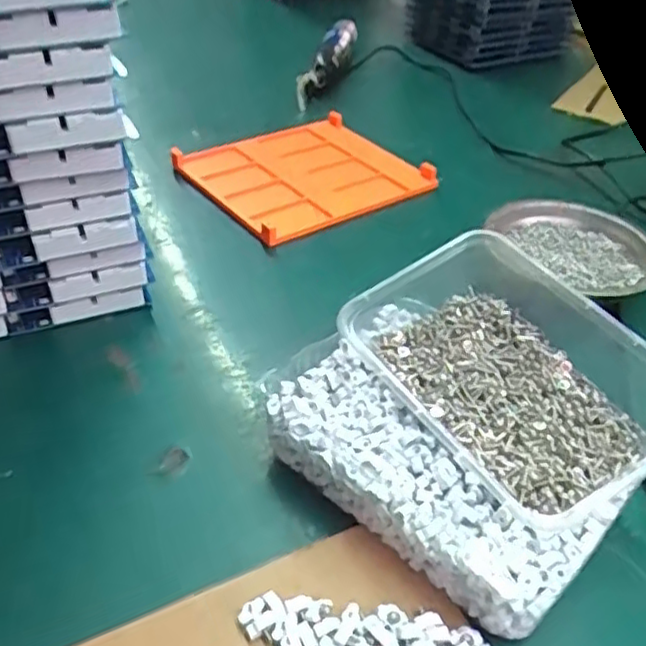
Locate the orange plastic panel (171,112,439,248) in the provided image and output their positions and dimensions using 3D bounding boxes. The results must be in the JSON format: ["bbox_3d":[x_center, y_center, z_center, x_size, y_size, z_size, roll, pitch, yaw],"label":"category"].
[{"bbox_3d":[-0.026,-0.145,0.637,0.190,0.020,0.177,-21,45,-27],"label":"orange plastic panel"}]

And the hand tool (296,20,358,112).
[{"bbox_3d":[0.009,-0.322,0.822,0.036,0.040,0.194,10,41,9],"label":"hand tool"}]

